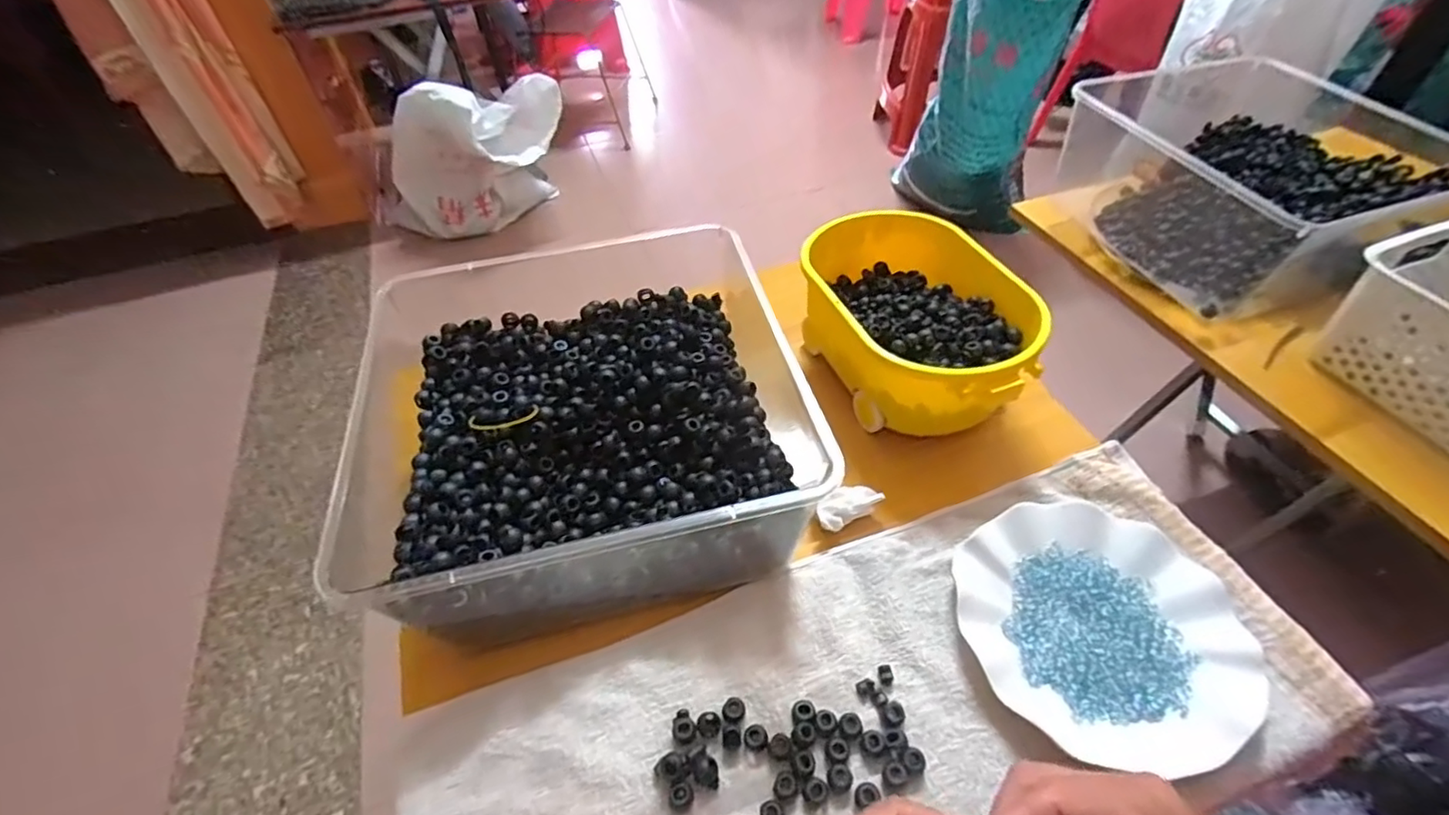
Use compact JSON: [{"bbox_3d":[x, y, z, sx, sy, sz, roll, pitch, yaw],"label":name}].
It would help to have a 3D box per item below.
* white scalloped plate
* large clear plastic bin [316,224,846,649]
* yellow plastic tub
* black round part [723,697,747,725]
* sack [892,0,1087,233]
[{"bbox_3d":[0.258,0.151,0.427,0.181,0.024,0.176,-1,48,2],"label":"white scalloped plate"},{"bbox_3d":[-0.111,-0.005,0.504,0.292,0.140,0.342,-12,48,-8],"label":"large clear plastic bin"},{"bbox_3d":[0.172,-0.081,0.573,0.159,0.087,0.249,-19,50,-14],"label":"yellow plastic tub"},{"bbox_3d":[0.006,0.198,0.402,0.015,0.008,0.017,-3,48,0],"label":"black round part"},{"bbox_3d":[0.609,-0.746,1.462,0.309,0.589,0.307,13,50,14],"label":"sack"}]

